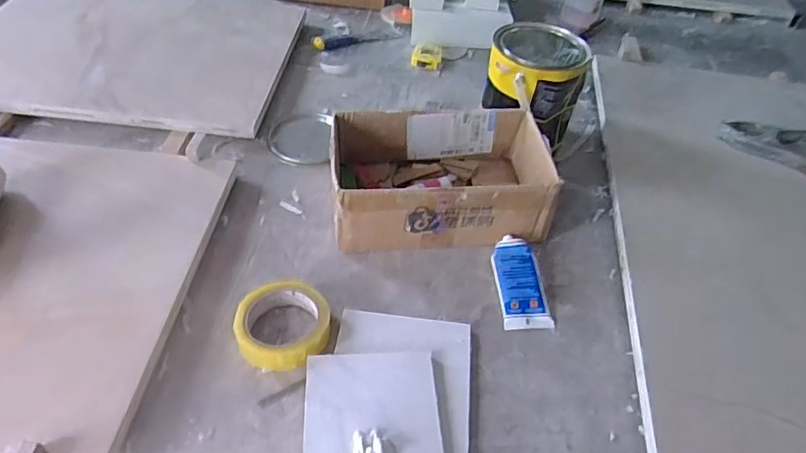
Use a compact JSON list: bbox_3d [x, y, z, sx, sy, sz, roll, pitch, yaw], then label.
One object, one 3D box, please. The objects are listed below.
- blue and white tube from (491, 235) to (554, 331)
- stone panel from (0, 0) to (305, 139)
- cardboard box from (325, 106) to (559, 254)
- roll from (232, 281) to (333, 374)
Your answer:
[{"bbox_3d":[0.149,0.068,0.688,0.059,0.027,0.127,0,46,-5],"label":"blue and white tube"},{"bbox_3d":[-0.482,-0.328,0.984,0.542,0.025,0.437,6,47,-2],"label":"stone panel"},{"bbox_3d":[0.049,-0.070,0.754,0.280,0.099,0.184,-1,47,-6],"label":"cardboard box"},{"bbox_3d":[-0.133,0.111,0.613,0.101,0.036,0.095,2,46,-3],"label":"roll"}]

